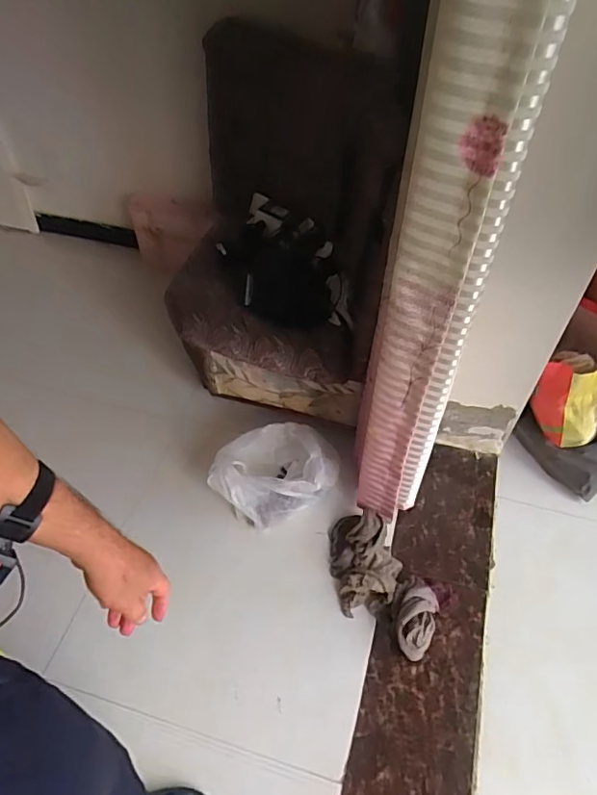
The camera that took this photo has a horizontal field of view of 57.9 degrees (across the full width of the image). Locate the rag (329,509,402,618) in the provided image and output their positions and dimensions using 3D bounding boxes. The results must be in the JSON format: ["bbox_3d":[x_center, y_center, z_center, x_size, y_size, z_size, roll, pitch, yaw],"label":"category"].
[{"bbox_3d":[0.173,0.432,1.432,0.177,0.074,0.256,-13,52,-10],"label":"rag"}]

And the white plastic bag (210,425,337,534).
[{"bbox_3d":[-0.065,0.204,1.552,0.380,0.147,0.268,-13,52,-9],"label":"white plastic bag"}]

